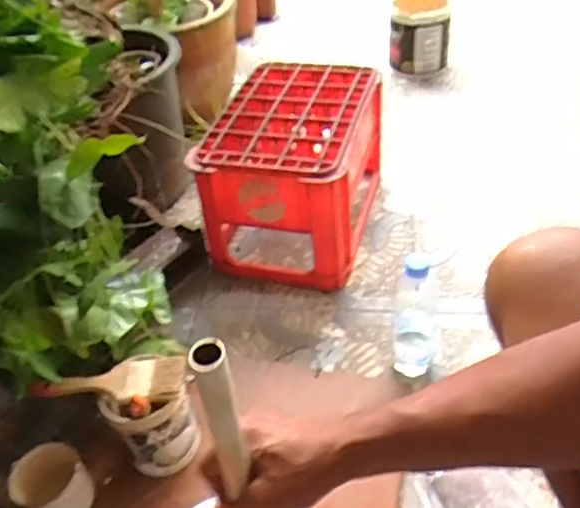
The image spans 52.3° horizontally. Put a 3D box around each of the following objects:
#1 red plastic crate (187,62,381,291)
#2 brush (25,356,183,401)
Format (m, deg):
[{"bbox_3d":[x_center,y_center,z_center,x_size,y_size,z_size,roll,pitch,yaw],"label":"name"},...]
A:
[{"bbox_3d":[0.018,-0.167,1.167,0.268,0.259,0.389,8,44,15],"label":"red plastic crate"},{"bbox_3d":[-0.238,0.170,0.776,0.195,0.023,0.068,-9,42,-3],"label":"brush"}]

